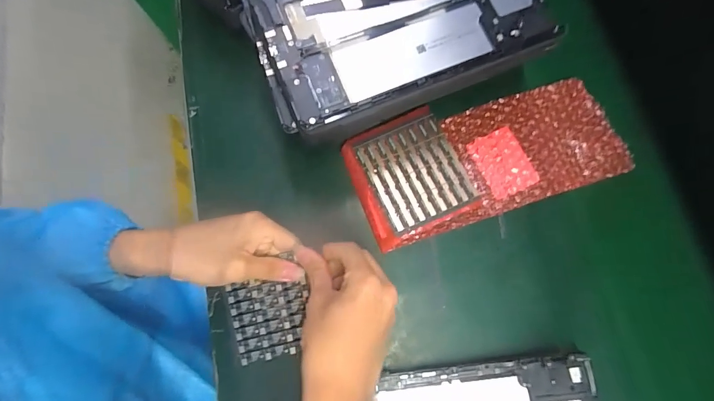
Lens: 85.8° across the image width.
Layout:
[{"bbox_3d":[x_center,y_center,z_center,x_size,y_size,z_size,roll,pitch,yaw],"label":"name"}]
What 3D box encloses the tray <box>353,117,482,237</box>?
[{"bbox_3d":[0.061,-0.028,0.399,0.092,0.004,0.104,-25,77,-6],"label":"tray"}]

